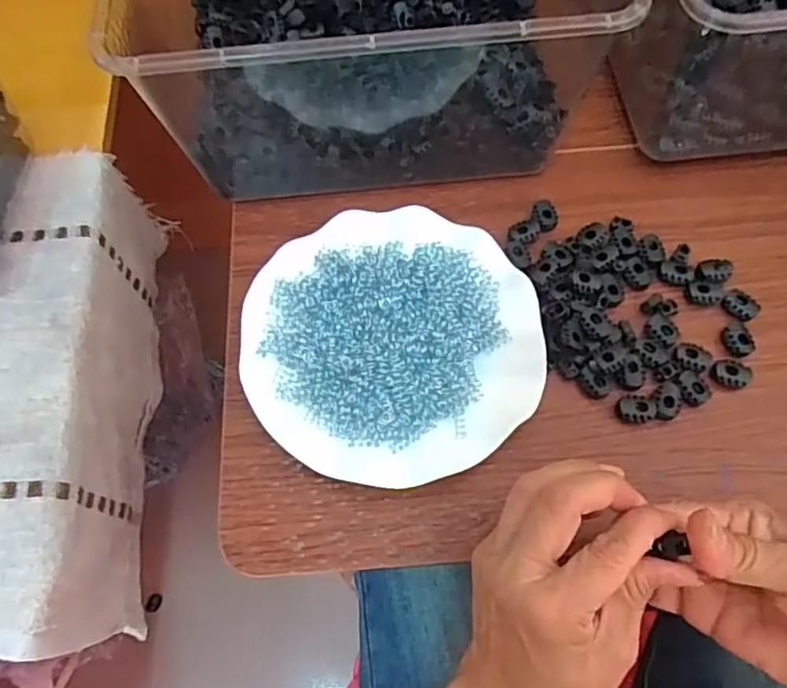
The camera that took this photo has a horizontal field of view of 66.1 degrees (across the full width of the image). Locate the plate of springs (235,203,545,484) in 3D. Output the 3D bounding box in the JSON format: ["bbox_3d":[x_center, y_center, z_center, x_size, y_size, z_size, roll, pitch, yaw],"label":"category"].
[{"bbox_3d":[-0.001,-0.002,0.387,0.178,0.028,0.177,-1,68,2],"label":"plate of springs"}]

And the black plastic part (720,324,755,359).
[{"bbox_3d":[0.221,-0.003,0.388,0.020,0.004,0.022,-1,68,2],"label":"black plastic part"}]

